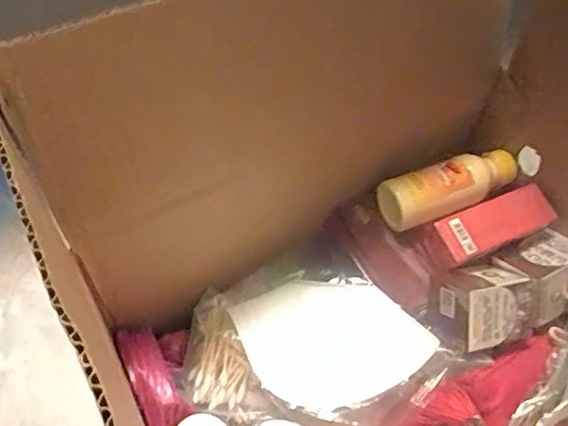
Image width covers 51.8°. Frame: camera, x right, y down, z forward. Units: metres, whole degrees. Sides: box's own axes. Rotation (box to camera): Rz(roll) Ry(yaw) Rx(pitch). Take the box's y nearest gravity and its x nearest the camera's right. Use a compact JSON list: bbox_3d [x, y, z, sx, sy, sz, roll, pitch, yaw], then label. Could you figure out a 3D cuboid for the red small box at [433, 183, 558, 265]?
[{"bbox_3d":[0.159,0.009,0.440,0.081,0.026,0.034,-18,59,-15],"label":"red small box"}]

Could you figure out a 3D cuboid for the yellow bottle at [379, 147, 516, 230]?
[{"bbox_3d":[0.133,-0.015,0.467,0.107,0.052,0.039,-15,58,-13],"label":"yellow bottle"}]

